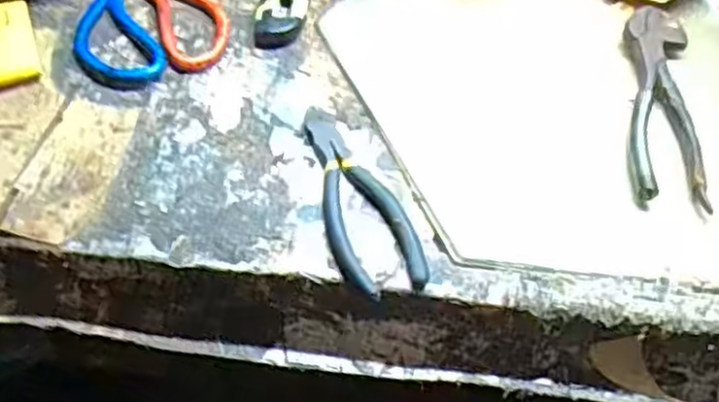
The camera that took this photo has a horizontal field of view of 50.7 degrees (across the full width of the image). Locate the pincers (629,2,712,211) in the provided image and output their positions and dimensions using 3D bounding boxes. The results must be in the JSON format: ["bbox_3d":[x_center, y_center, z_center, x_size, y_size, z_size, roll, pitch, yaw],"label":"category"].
[{"bbox_3d":[0.214,-0.076,0.537,0.051,0.014,0.185,9,56,2],"label":"pincers"}]

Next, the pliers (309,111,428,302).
[{"bbox_3d":[-0.005,-0.003,0.481,0.050,0.011,0.145,-18,59,-16],"label":"pliers"}]

